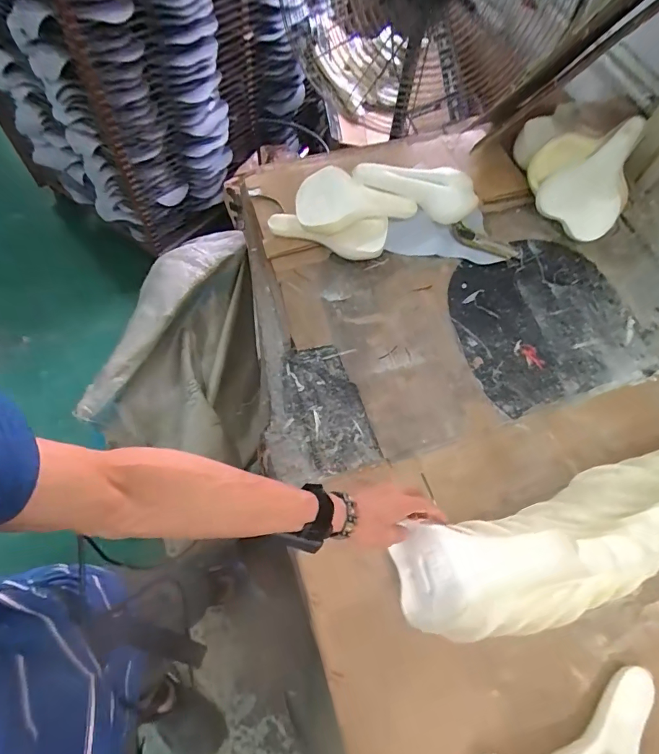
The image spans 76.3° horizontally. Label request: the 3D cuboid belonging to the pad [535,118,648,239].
[{"bbox_3d":[0.534,-0.417,0.860,0.169,0.061,0.262,18,100,8],"label":"pad"}]

